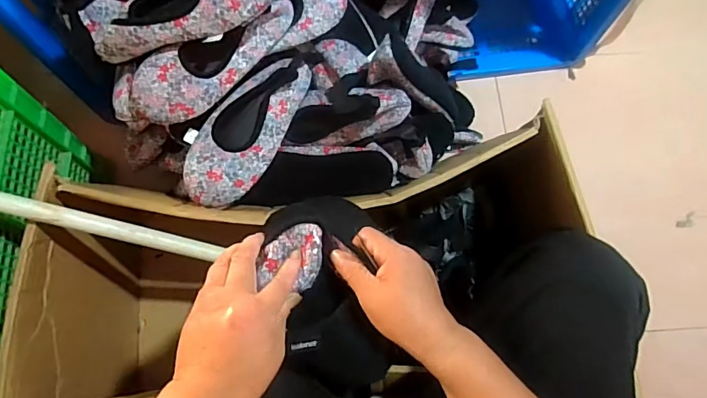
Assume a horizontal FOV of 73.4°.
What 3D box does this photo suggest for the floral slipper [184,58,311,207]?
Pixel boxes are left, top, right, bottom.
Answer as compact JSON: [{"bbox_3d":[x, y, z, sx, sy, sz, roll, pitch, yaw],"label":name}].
[{"bbox_3d":[-0.155,-0.108,0.687,0.105,0.055,0.254,26,73,7],"label":"floral slipper"}]

